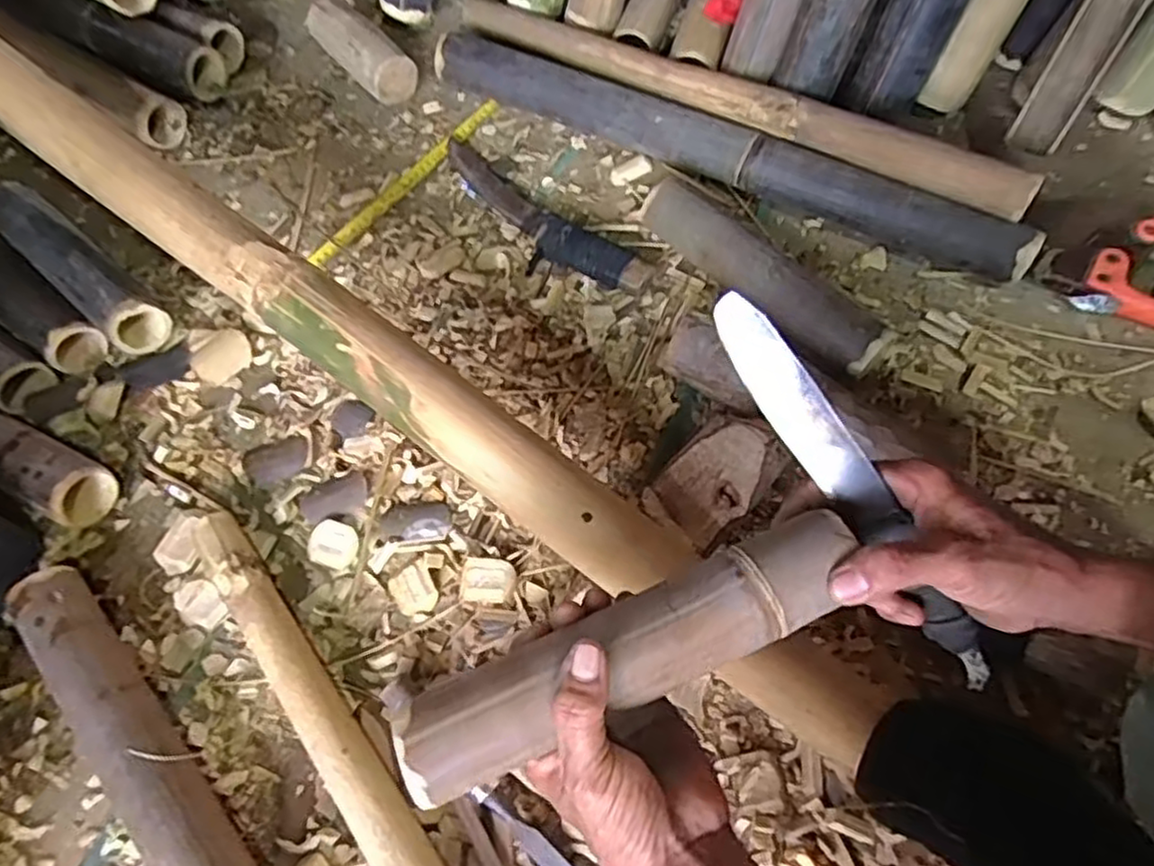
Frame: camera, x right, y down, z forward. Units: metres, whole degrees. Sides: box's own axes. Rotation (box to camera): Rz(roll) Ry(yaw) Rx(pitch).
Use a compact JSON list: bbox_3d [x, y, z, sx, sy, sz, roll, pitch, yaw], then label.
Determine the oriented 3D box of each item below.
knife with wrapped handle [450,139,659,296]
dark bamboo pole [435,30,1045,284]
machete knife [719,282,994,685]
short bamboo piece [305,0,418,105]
[{"bbox_3d":[-0.048,-0.224,0.756,0.288,0.033,0.065,40,72,19],"label":"knife with wrapped handle"},{"bbox_3d":[0.134,-0.301,0.759,0.646,0.069,0.055,26,68,14],"label":"dark bamboo pole"},{"bbox_3d":[0.161,0.029,0.420,0.033,0.021,0.262,-33,101,29],"label":"machete knife"},{"bbox_3d":[-0.256,-0.452,0.856,0.050,0.070,0.159,-40,69,-15],"label":"short bamboo piece"}]

